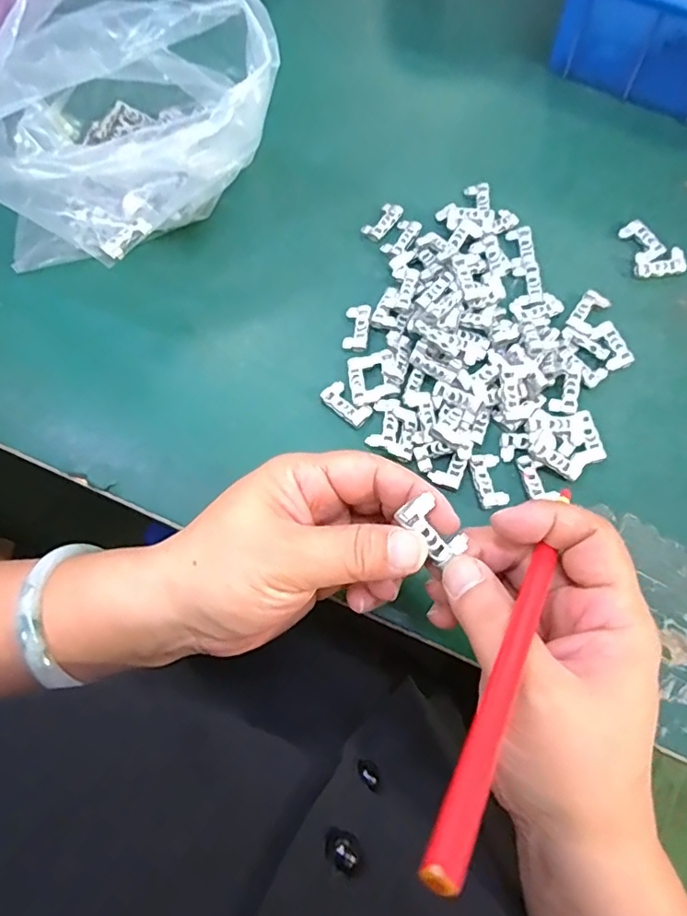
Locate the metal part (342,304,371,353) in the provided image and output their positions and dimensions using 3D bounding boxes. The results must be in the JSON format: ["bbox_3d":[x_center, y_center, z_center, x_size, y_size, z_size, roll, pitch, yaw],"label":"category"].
[{"bbox_3d":[0.008,-0.081,0.344,0.015,0.004,0.032,6,70,5],"label":"metal part"}]

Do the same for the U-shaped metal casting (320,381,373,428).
[{"bbox_3d":[0.002,-0.031,0.325,0.016,0.005,0.030,-42,74,-12],"label":"U-shaped metal casting"}]

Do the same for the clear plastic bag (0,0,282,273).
[{"bbox_3d":[-0.145,-0.204,0.333,0.183,0.128,0.152,-40,73,-11],"label":"clear plastic bag"}]

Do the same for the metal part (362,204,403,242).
[{"bbox_3d":[0.028,-0.161,0.375,0.015,0.006,0.033,37,76,14],"label":"metal part"}]

